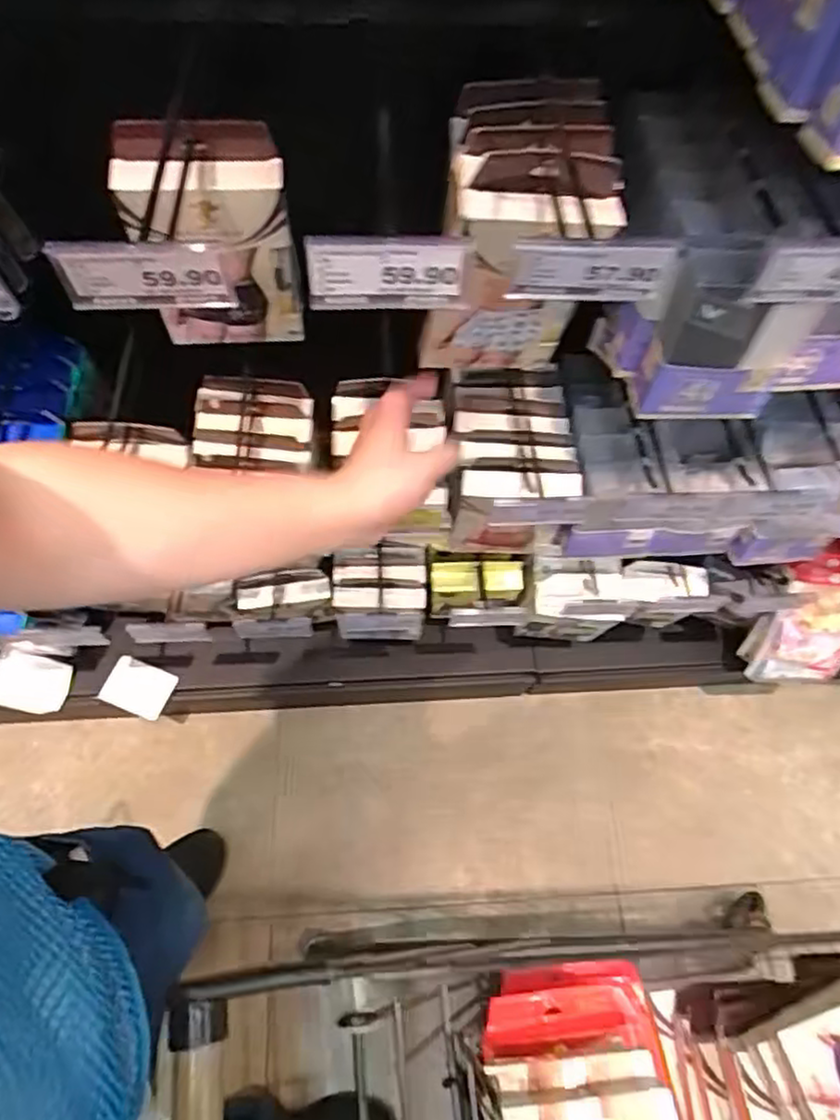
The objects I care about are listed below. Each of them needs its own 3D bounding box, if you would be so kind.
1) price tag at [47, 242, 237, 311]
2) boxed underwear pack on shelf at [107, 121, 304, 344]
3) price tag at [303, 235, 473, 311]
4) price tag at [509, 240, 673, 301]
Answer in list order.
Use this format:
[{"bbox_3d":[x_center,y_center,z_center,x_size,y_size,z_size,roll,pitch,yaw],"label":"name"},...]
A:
[{"bbox_3d":[-0.170,-0.173,0.420,0.101,0.046,0.008,-2,64,-4],"label":"price tag"},{"bbox_3d":[-0.183,-0.277,0.619,0.135,0.208,0.046,-6,65,-6],"label":"boxed underwear pack on shelf"},{"bbox_3d":[-0.020,-0.178,0.428,0.100,0.047,0.012,1,64,-2],"label":"price tag"},{"bbox_3d":[0.111,-0.188,0.445,0.101,0.045,0.007,2,64,-2],"label":"price tag"}]

